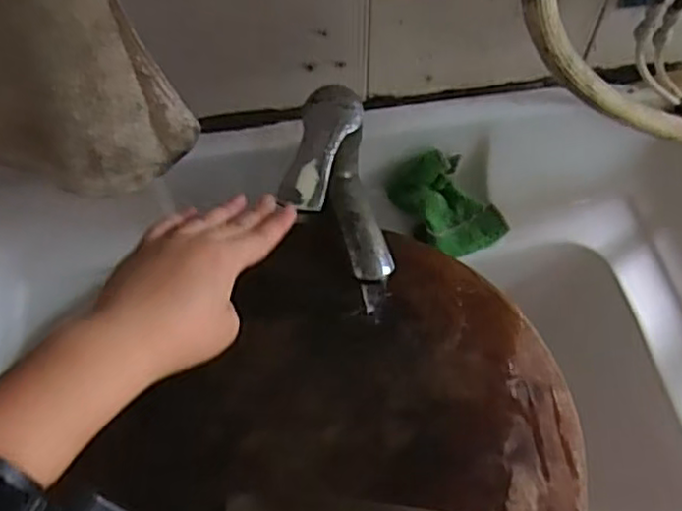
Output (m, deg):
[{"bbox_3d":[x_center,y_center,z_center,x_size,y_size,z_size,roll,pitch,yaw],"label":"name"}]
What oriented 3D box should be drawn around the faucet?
[{"bbox_3d":[-0.007,-0.036,0.517,0.070,0.136,0.122,-12,59,-4],"label":"faucet"}]

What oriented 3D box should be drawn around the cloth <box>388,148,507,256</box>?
[{"bbox_3d":[0.100,-0.050,0.620,0.082,0.053,0.085,-21,60,-10],"label":"cloth"}]

